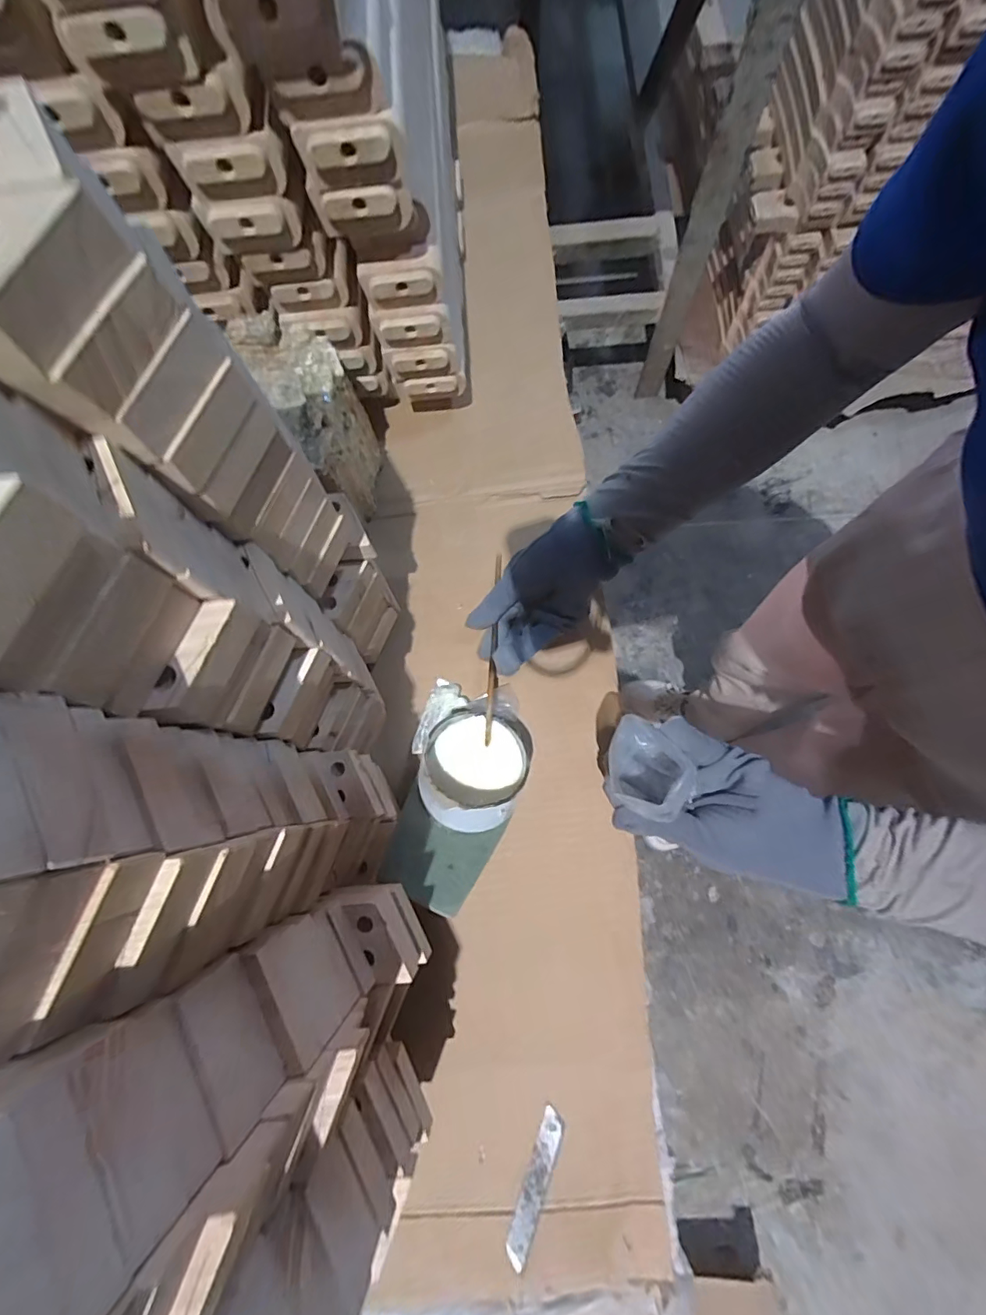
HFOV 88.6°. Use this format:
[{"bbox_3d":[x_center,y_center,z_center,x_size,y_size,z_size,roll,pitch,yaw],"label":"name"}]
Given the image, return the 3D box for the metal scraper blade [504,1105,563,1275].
[{"bbox_3d":[0.031,0.386,0.369,0.017,0.008,0.096,20,79,7],"label":"metal scraper blade"}]

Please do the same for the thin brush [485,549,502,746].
[{"bbox_3d":[0.002,-0.015,0.441,0.008,0.012,0.188,2,61,2],"label":"thin brush"}]

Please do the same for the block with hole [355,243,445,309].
[{"bbox_3d":[-0.069,-0.289,0.388,0.064,0.026,0.027,-18,77,-1],"label":"block with hole"}]

